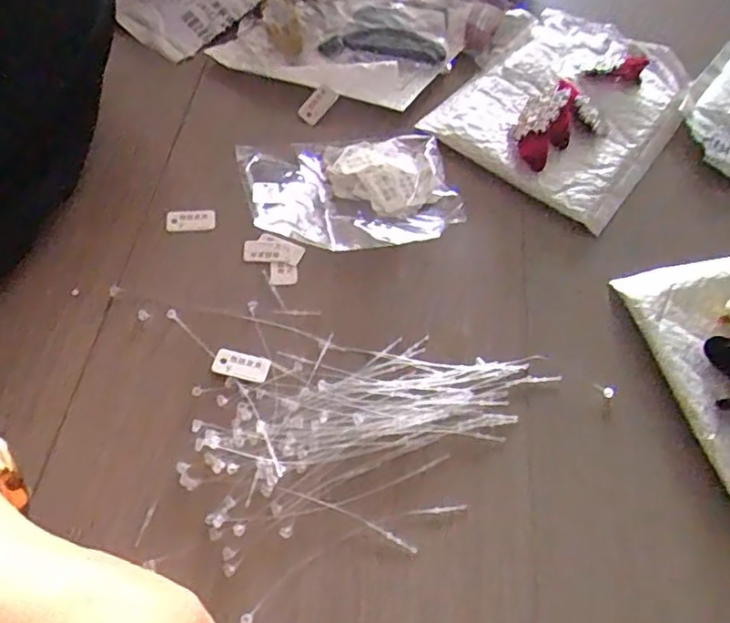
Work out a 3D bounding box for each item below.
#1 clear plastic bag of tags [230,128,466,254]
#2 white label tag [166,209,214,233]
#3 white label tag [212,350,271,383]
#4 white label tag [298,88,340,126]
[{"bbox_3d":[-0.008,-0.069,0.330,0.109,0.024,0.080,-6,60,-9],"label":"clear plastic bag of tags"},{"bbox_3d":[-0.093,-0.048,0.328,0.026,0.005,0.012,-3,59,-7],"label":"white label tag"},{"bbox_3d":[-0.057,0.025,0.283,0.026,0.004,0.012,13,59,3],"label":"white label tag"},{"bbox_3d":[-0.029,-0.125,0.374,0.014,0.004,0.025,42,87,0],"label":"white label tag"}]

